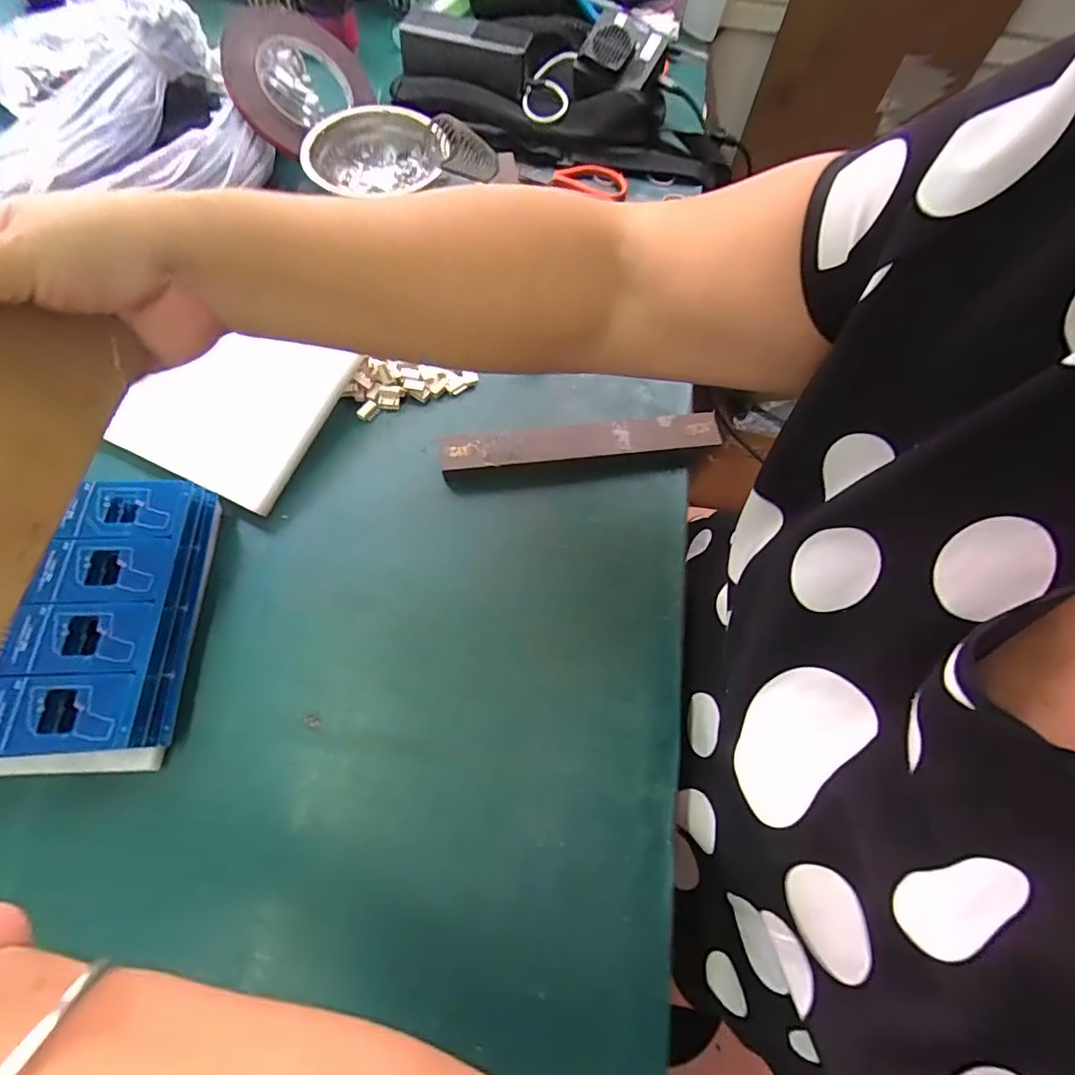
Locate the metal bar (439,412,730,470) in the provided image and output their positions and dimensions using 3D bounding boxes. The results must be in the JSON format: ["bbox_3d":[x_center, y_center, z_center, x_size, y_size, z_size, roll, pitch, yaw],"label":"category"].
[{"bbox_3d":[0.033,-0.069,0.382,0.203,0.022,0.029,-6,68,-5],"label":"metal bar"}]

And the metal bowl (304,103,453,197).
[{"bbox_3d":[-0.148,-0.354,0.474,0.126,0.040,0.126,1,67,-3],"label":"metal bowl"}]

